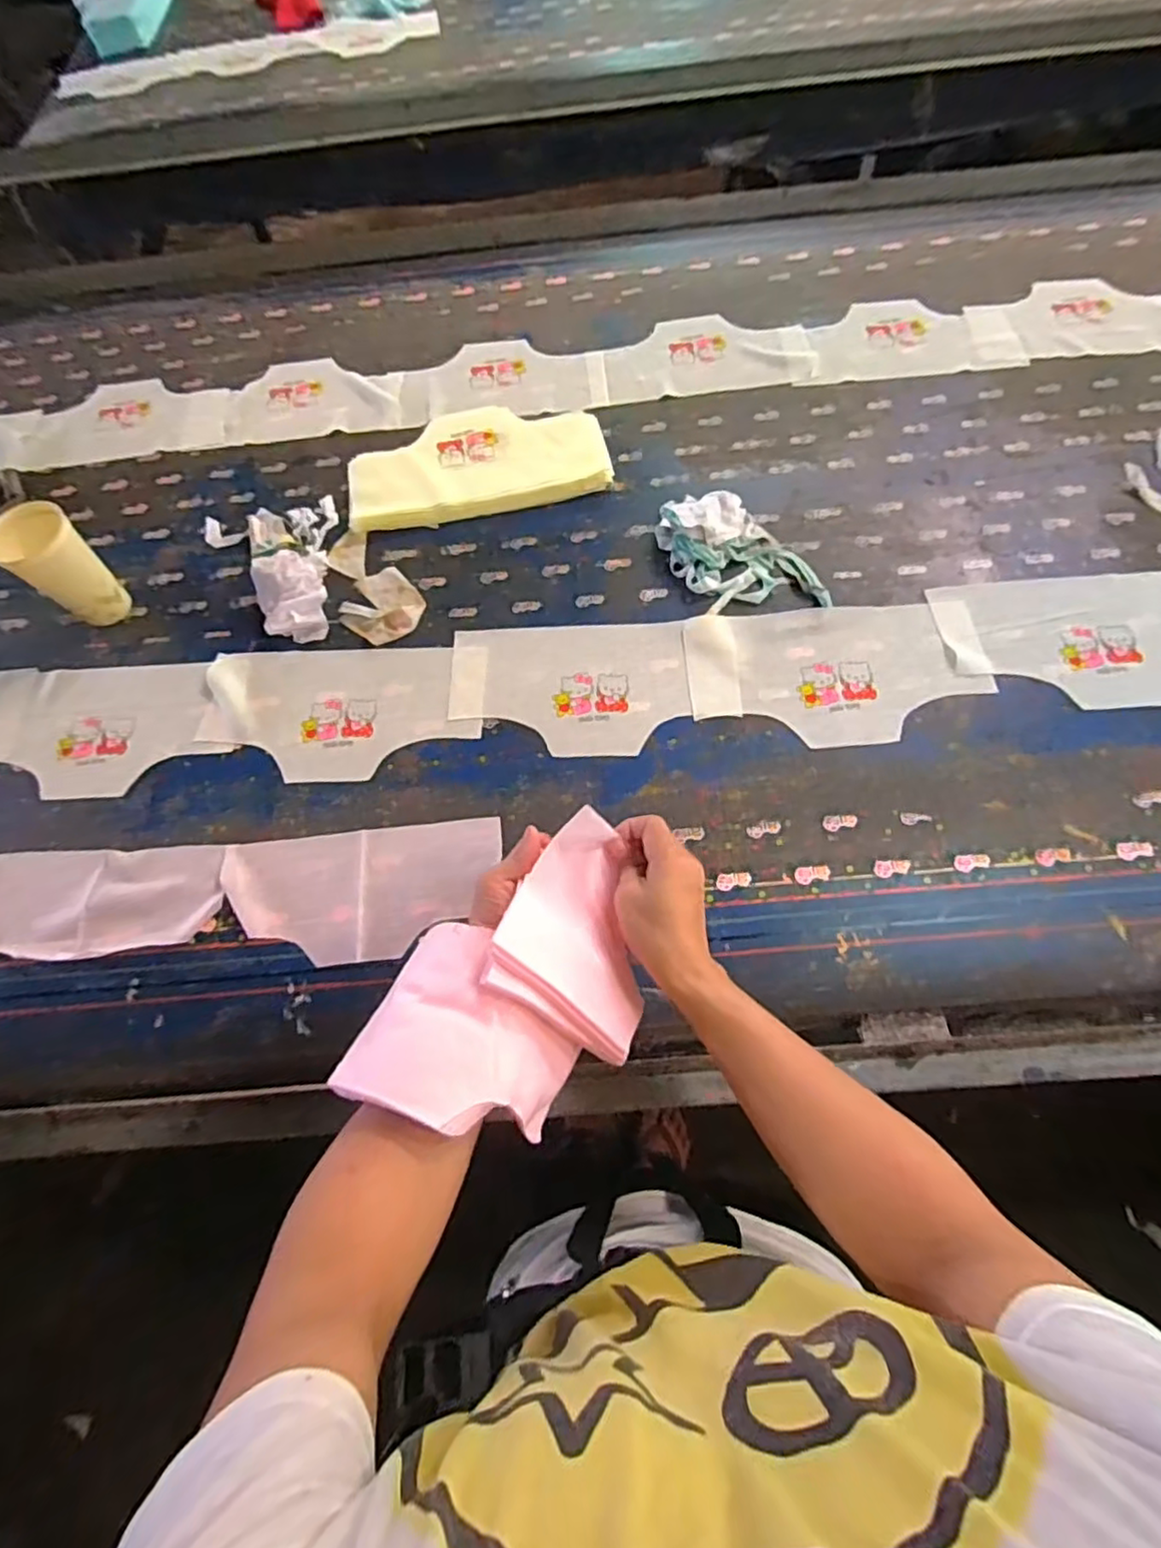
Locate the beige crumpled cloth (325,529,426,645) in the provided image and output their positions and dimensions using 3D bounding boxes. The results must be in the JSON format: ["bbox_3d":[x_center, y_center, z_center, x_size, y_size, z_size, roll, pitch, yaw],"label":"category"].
[{"bbox_3d":[-0.262,-0.229,0.802,0.090,0.015,0.189,-36,69,-13],"label":"beige crumpled cloth"}]

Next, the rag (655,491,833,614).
[{"bbox_3d":[0.185,-0.265,0.776,0.135,0.034,0.202,-26,68,-9],"label":"rag"}]

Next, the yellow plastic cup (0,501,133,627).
[{"bbox_3d":[-0.602,-0.238,0.766,0.073,0.132,0.085,37,73,17],"label":"yellow plastic cup"}]

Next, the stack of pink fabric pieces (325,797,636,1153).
[{"bbox_3d":[-0.052,0.159,0.484,0.231,0.075,0.160,-35,67,-14],"label":"stack of pink fabric pieces"}]

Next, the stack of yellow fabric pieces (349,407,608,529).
[{"bbox_3d":[-0.138,-0.414,0.871,0.335,0.022,0.164,-11,66,-2],"label":"stack of yellow fabric pieces"}]

